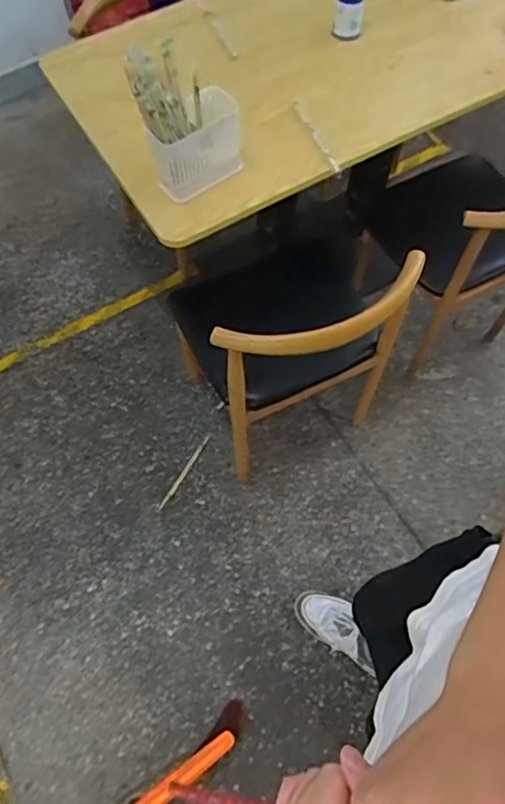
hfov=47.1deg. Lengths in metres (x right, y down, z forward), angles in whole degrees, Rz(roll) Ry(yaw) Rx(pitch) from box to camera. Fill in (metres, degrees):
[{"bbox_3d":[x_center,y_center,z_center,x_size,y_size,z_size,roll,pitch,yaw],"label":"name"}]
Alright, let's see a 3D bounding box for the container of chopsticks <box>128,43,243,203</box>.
[{"bbox_3d":[-0.105,-0.456,0.948,0.173,0.215,0.113,-23,64,-11],"label":"container of chopsticks"}]

